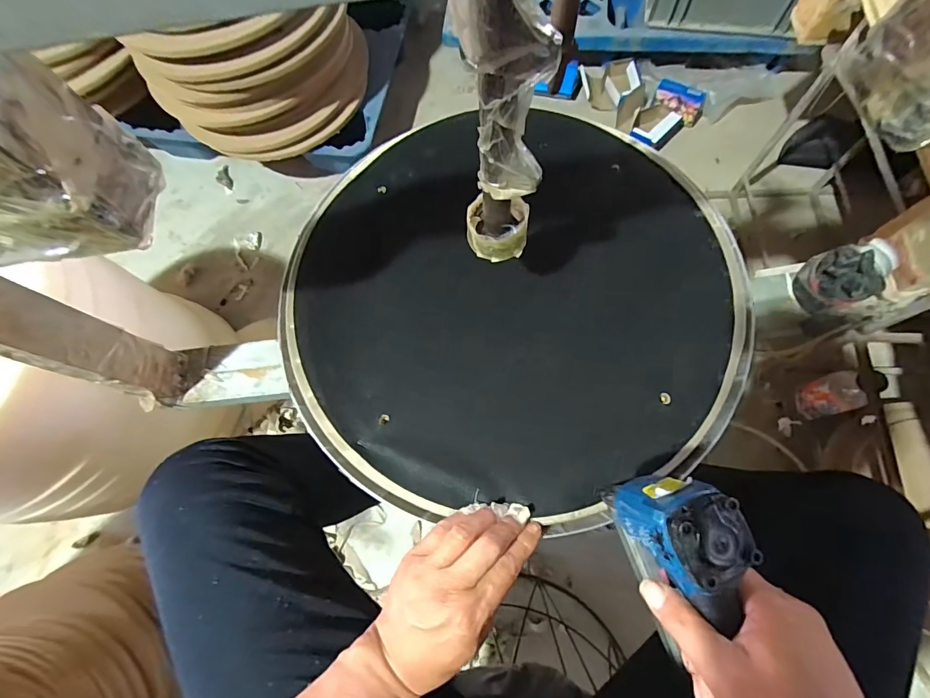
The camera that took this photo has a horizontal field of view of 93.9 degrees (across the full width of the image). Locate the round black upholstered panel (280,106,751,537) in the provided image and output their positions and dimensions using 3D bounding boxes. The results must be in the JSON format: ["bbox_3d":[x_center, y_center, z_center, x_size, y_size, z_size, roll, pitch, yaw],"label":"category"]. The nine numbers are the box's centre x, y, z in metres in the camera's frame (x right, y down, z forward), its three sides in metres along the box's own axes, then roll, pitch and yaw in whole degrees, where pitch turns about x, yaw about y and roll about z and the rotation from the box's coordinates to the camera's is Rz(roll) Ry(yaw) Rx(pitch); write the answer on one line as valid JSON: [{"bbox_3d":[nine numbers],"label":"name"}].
[{"bbox_3d":[0.044,-0.056,0.454,0.452,0.040,0.434,3,75,0],"label":"round black upholstered panel"}]

